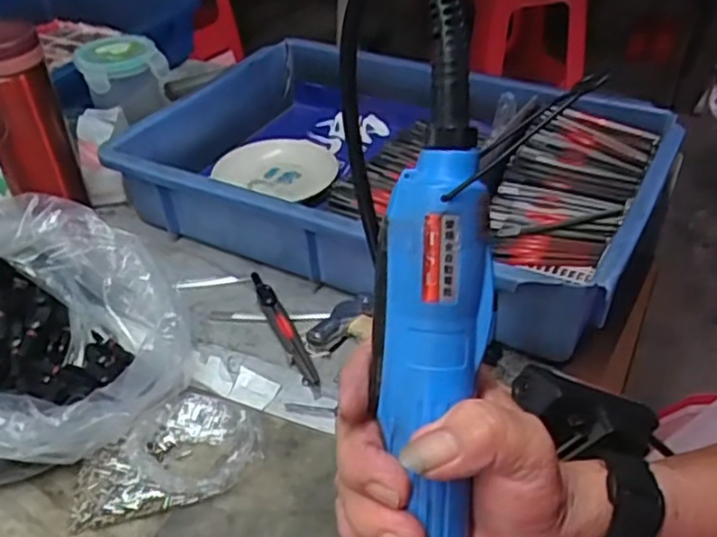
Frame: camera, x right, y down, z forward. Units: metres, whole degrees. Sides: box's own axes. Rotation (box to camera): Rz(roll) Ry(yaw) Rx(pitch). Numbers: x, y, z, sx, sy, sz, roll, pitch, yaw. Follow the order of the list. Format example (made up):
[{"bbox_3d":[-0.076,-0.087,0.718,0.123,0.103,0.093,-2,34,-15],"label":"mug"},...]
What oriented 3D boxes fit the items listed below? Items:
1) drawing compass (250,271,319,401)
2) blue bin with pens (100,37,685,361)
[{"bbox_3d":[-0.056,0.045,0.526,0.014,0.011,0.137,-16,40,-18],"label":"drawing compass"},{"bbox_3d":[0.031,-0.097,0.648,0.460,0.094,0.310,20,43,25],"label":"blue bin with pens"}]

